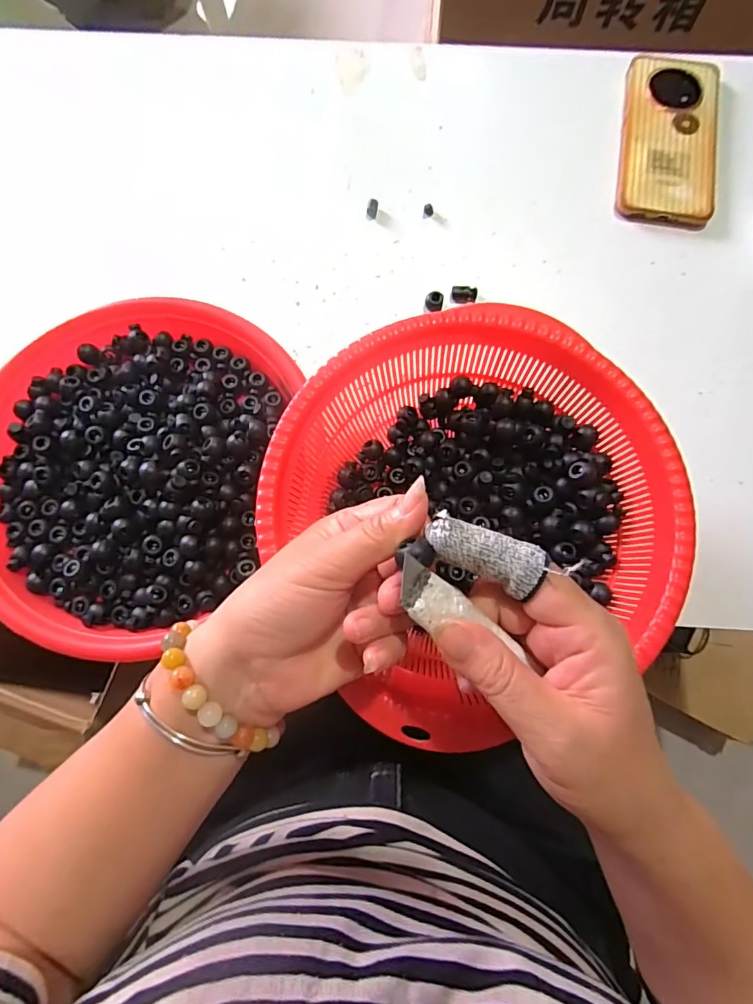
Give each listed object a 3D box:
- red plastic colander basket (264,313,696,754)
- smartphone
[{"bbox_3d":[0.055,0.004,0.314,0.220,0.088,0.220,0,78,0],"label":"red plastic colander basket"},{"bbox_3d":[0.251,-0.311,0.421,0.079,0.015,0.159,9,78,2],"label":"smartphone"}]

